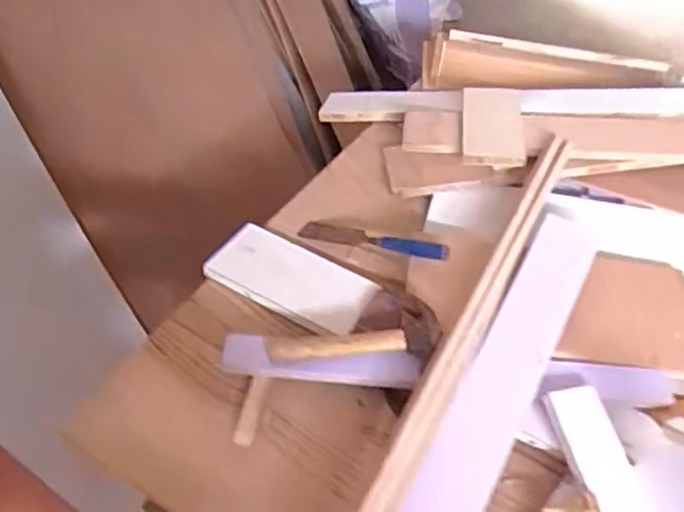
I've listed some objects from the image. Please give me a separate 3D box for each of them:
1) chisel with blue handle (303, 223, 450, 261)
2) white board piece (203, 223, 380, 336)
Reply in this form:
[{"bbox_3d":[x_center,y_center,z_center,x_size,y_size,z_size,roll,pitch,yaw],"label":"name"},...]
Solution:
[{"bbox_3d":[0.047,-0.019,0.998,0.251,0.031,0.034,11,42,31],"label":"chisel with blue handle"},{"bbox_3d":[-0.073,0.033,0.956,0.240,0.019,0.117,27,57,19],"label":"white board piece"}]

